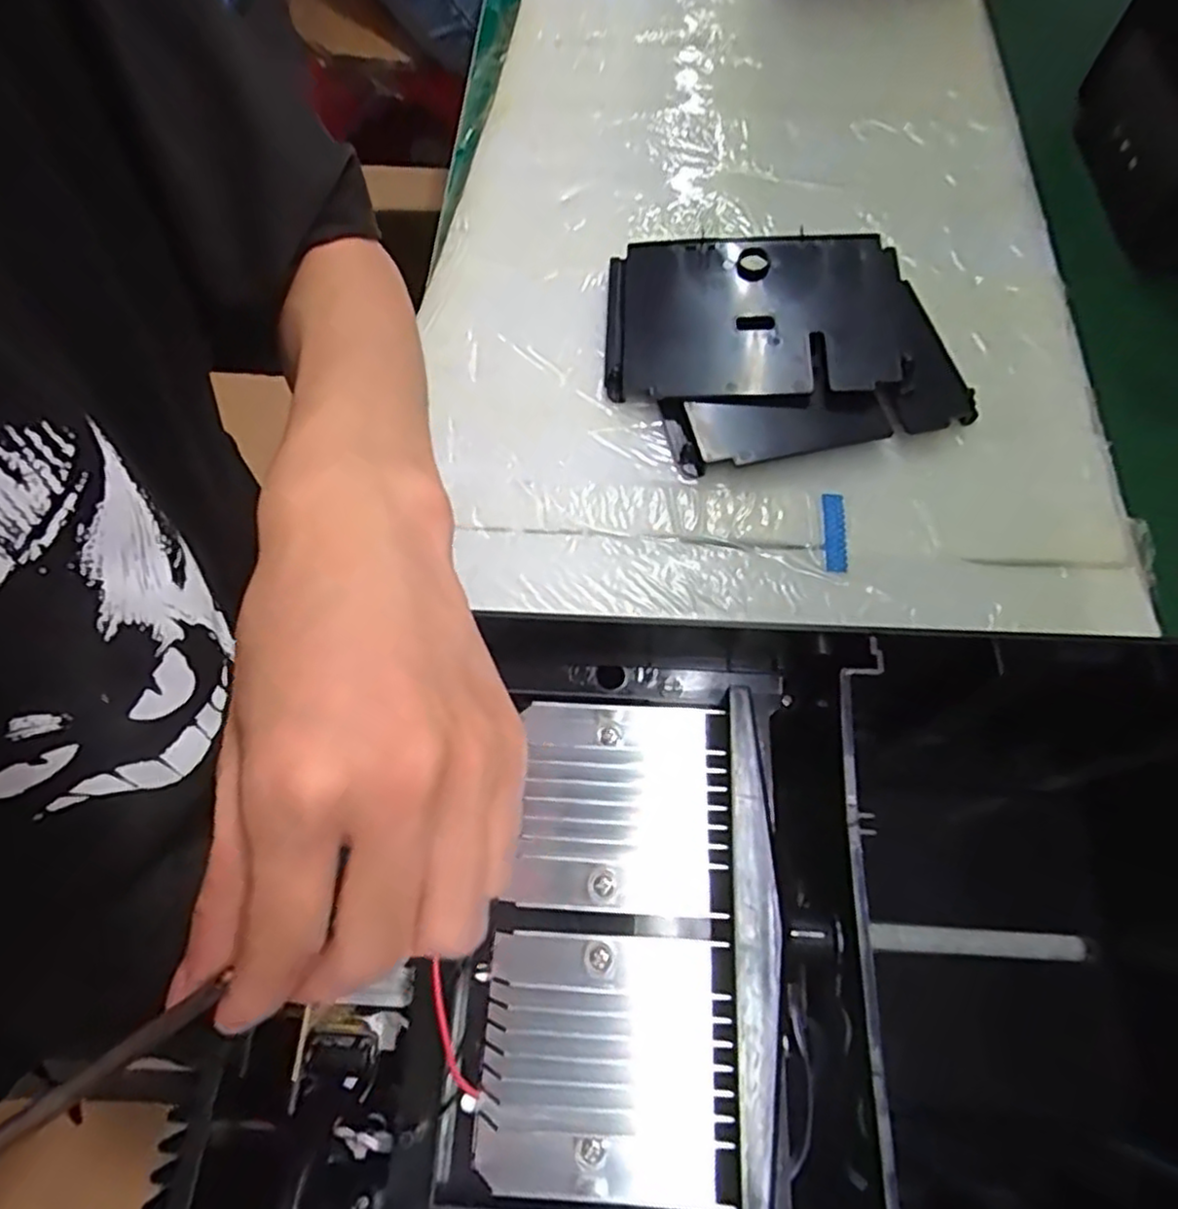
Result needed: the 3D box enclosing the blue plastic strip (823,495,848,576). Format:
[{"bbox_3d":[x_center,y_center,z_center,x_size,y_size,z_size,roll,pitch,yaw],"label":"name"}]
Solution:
[{"bbox_3d":[0.139,-0.041,0.401,0.012,0.006,0.048,2,66,4],"label":"blue plastic strip"}]

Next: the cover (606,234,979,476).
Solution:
[{"bbox_3d":[0.117,-0.168,0.443,0.204,0.025,0.169,-9,66,-1],"label":"cover"}]

